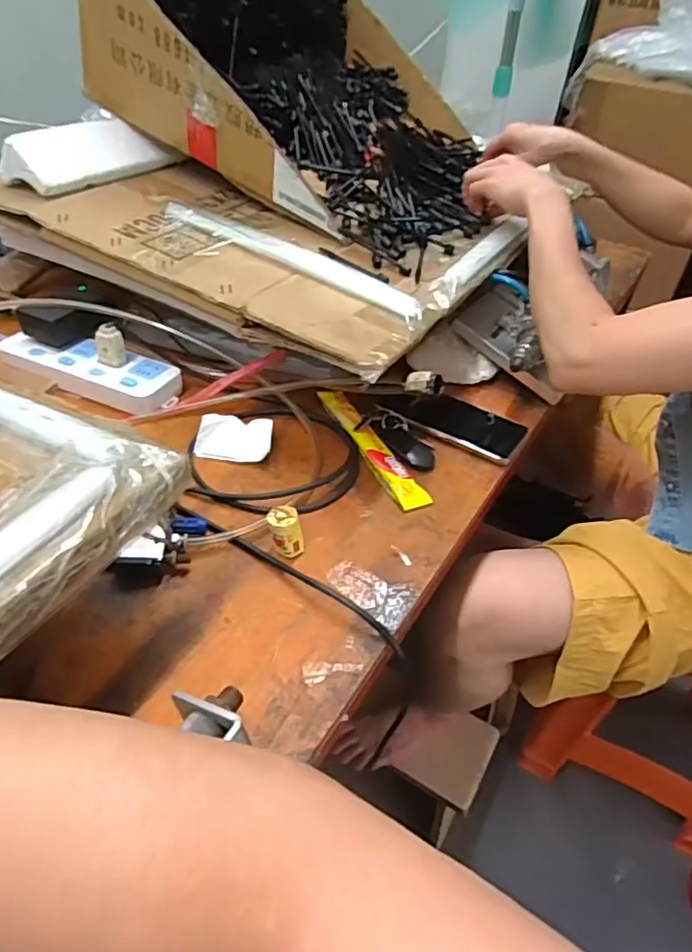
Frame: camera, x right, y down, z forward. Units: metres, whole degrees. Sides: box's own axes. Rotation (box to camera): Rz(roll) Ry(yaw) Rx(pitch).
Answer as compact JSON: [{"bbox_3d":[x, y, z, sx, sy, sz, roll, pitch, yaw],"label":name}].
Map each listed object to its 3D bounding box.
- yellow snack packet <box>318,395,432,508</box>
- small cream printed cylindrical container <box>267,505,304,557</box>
[{"bbox_3d":[0.023,-0.034,0.638,0.031,0.009,0.196,-16,44,-22],"label":"yellow snack packet"},{"bbox_3d":[-0.051,0.047,0.512,0.029,0.034,0.026,-2,41,-8],"label":"small cream printed cylindrical container"}]

